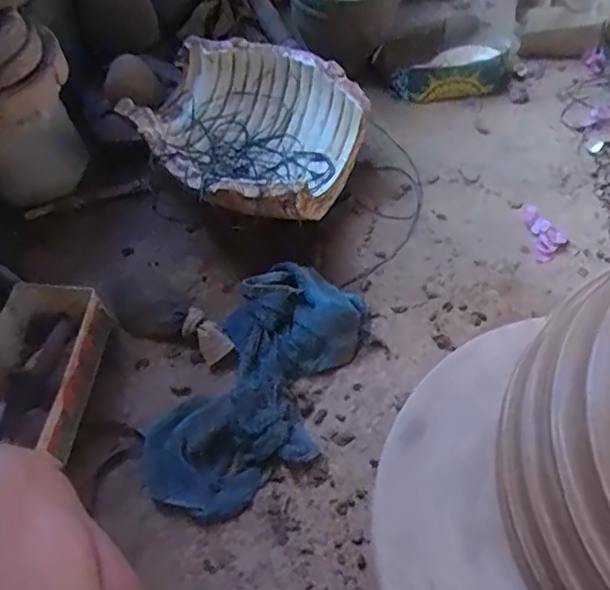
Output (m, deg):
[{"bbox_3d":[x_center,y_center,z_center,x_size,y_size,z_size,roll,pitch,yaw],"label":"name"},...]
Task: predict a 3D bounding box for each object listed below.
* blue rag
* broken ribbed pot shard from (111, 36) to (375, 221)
[{"bbox_3d":[-0.062,0.127,0.830,0.200,0.067,0.379,26,64,17],"label":"blue rag"},{"bbox_3d":[-0.103,-0.252,1.014,0.341,0.175,0.321,-1,59,2],"label":"broken ribbed pot shard"}]

